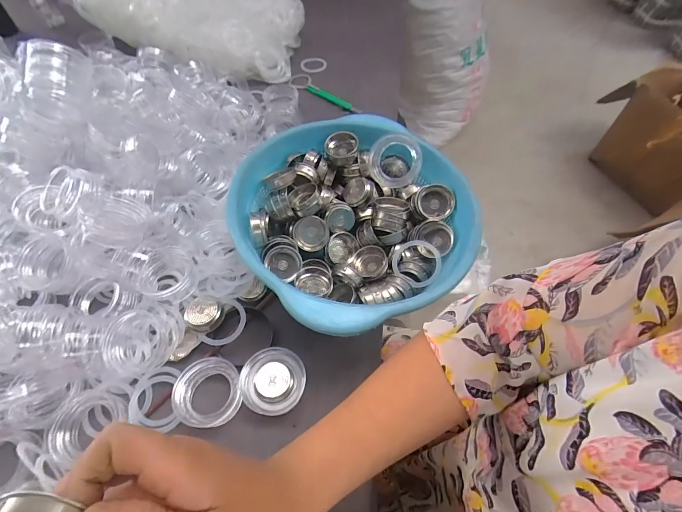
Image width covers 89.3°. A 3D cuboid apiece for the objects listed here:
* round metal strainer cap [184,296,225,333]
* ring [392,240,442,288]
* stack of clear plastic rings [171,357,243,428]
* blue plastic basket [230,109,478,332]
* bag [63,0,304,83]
[{"bbox_3d":[-0.161,0.069,0.408,0.040,0.015,0.042,30,46,-19],"label":"round metal strainer cap"},{"bbox_3d":[0.093,0.008,0.424,0.062,0.010,0.058,-11,65,25],"label":"ring"},{"bbox_3d":[-0.142,0.147,0.372,0.066,0.031,0.064,-12,57,-8],"label":"stack of clear plastic rings"},{"bbox_3d":[0.016,-0.042,0.429,0.258,0.098,0.266,0,56,0],"label":"blue plastic basket"},{"bbox_3d":[-0.340,-0.541,0.752,0.475,0.150,0.222,19,58,12],"label":"bag"}]

